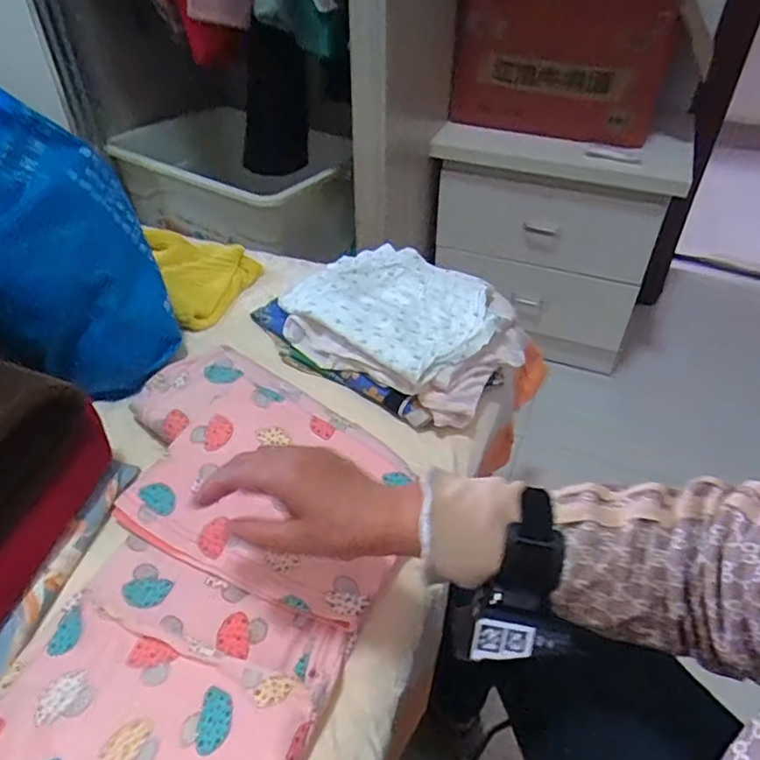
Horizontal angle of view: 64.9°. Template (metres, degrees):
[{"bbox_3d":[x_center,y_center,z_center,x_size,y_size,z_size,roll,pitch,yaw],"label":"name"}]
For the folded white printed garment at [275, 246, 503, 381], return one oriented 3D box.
[{"bbox_3d":[0.010,-0.091,0.669,0.157,0.033,0.232,-33,52,-31],"label":"folded white printed garment"}]

